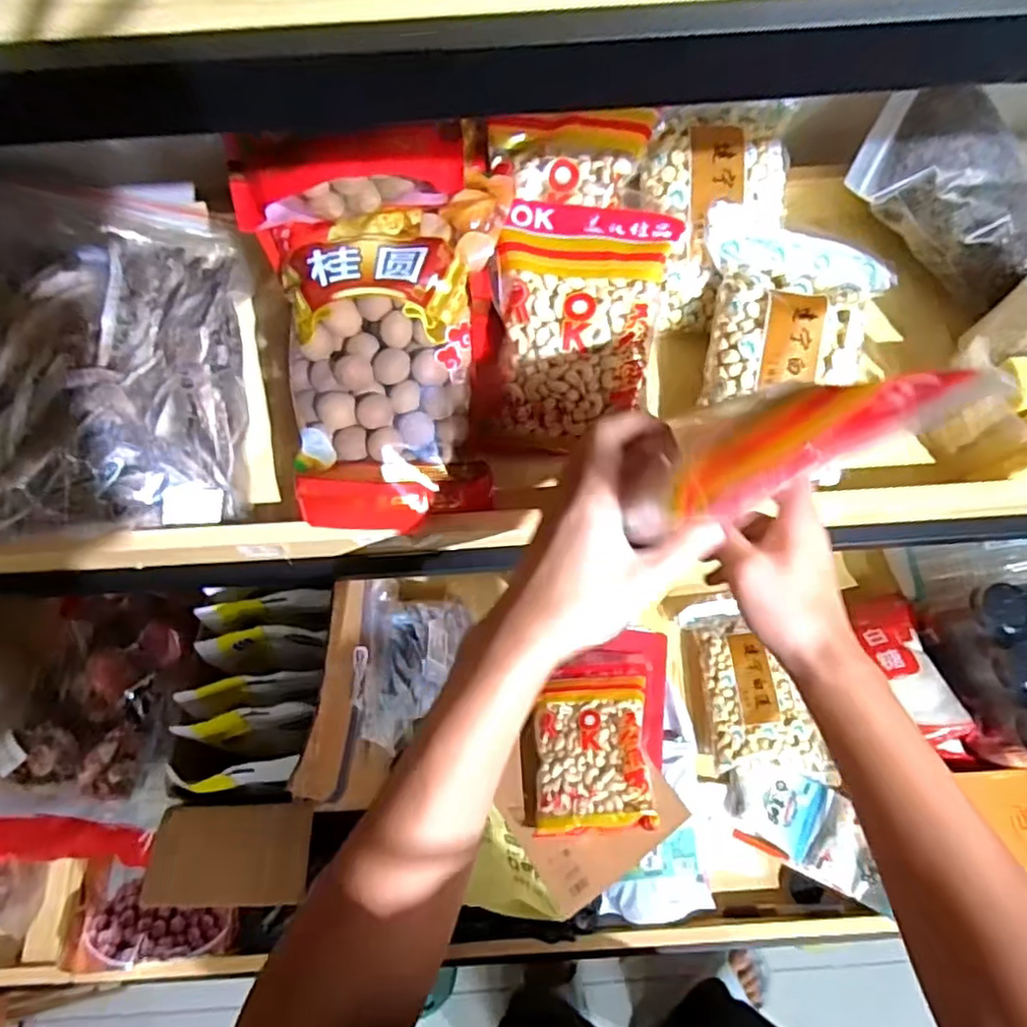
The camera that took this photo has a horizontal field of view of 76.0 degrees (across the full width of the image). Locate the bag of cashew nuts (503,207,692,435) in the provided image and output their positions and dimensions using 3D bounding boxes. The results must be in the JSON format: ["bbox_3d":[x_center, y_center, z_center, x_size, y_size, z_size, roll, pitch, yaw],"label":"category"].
[{"bbox_3d":[0.059,-0.159,0.544,0.134,0.045,0.179,0,92,2],"label":"bag of cashew nuts"}]

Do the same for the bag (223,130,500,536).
[{"bbox_3d":[-0.103,-0.137,0.496,0.179,0.067,0.292,-7,95,-2],"label":"bag"}]

